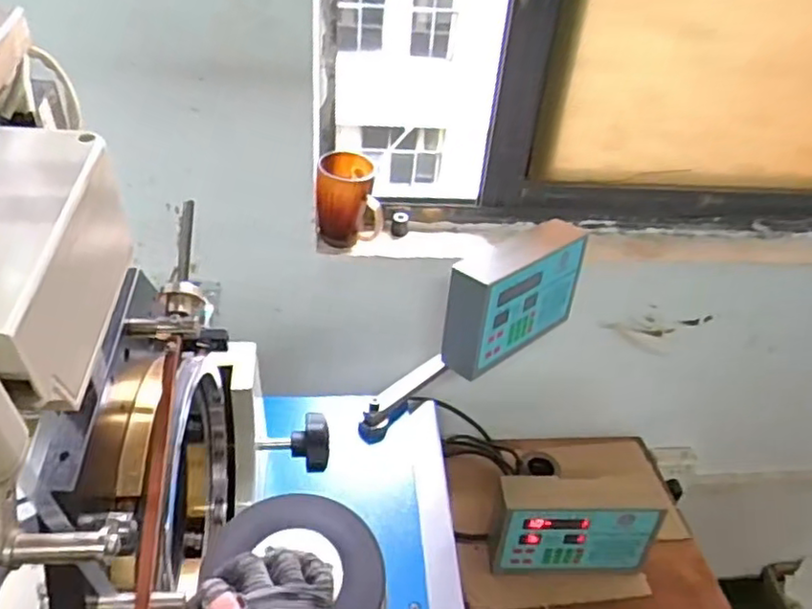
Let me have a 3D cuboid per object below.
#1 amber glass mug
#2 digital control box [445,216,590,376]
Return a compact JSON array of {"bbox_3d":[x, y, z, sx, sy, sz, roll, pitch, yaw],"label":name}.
[{"bbox_3d":[-0.080,-0.144,0.929,0.091,0.113,0.077,1,37,-7],"label":"amber glass mug"},{"bbox_3d":[0.145,-0.015,0.887,0.230,0.139,0.071,-28,48,-37],"label":"digital control box"}]

